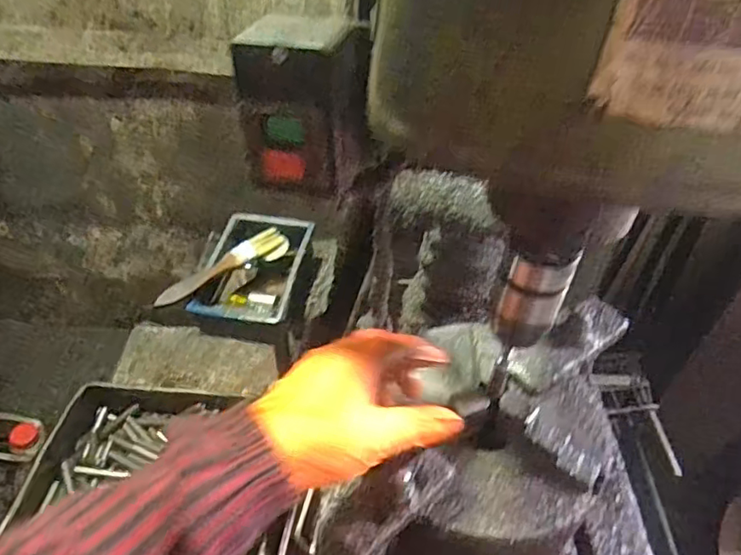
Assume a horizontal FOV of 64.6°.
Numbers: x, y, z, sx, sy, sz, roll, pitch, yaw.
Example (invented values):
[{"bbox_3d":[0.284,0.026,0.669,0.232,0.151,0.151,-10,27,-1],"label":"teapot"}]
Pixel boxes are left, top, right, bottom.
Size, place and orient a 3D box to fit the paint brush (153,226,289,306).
[{"bbox_3d":[-0.152,-0.009,0.615,0.030,0.021,0.157,35,52,26],"label":"paint brush"}]

